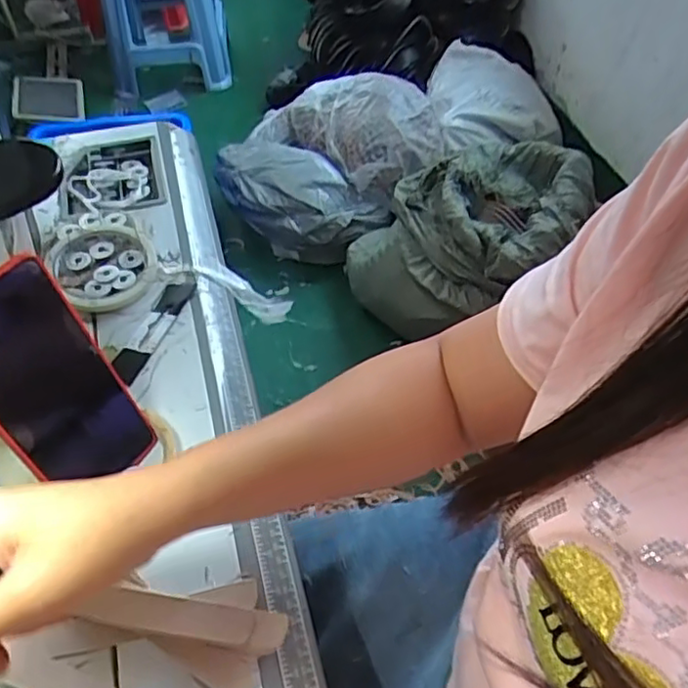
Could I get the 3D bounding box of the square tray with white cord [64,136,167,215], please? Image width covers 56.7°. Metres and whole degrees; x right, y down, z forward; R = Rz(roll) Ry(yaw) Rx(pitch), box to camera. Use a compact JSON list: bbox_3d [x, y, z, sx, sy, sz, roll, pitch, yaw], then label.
[{"bbox_3d":[-0.233,-0.169,0.648,0.093,0.013,0.114,-13,53,-11],"label":"square tray with white cord"}]

